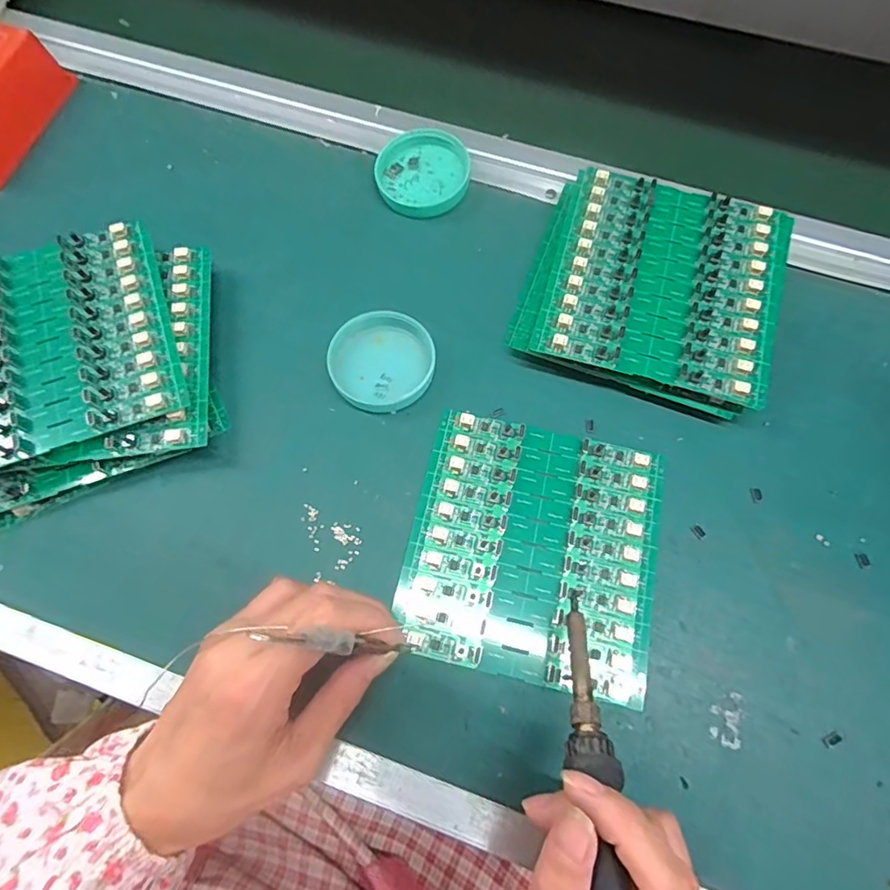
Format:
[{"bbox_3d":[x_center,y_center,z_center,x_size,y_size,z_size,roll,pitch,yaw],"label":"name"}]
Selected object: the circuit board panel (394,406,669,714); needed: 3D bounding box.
[{"bbox_3d":[0.050,0.055,0.300,0.132,0.005,0.136,12,70,5],"label":"circuit board panel"}]

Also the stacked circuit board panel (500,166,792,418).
[{"bbox_3d":[0.130,-0.100,0.342,0.150,0.034,0.138,17,71,7],"label":"stacked circuit board panel"}]

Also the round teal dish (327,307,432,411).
[{"bbox_3d":[-0.039,-0.053,0.335,0.062,0.012,0.063,0,70,0],"label":"round teal dish"}]

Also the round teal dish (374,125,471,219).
[{"bbox_3d":[-0.016,-0.196,0.387,0.065,0.014,0.063,0,70,0],"label":"round teal dish"}]

